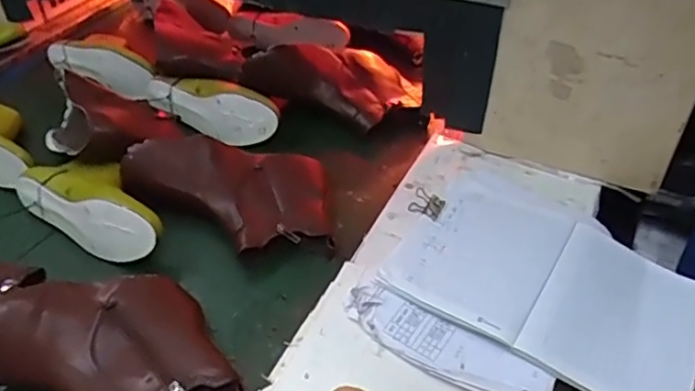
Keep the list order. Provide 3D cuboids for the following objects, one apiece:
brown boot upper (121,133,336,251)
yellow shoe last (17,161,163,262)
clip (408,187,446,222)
[{"bbox_3d":[-0.133,-0.016,0.763,0.275,0.078,0.170,17,45,21],"label":"brown boot upper"},{"bbox_3d":[-0.308,0.010,0.746,0.234,0.074,0.095,23,47,26],"label":"yellow shoe last"},{"bbox_3d":[0.094,0.011,0.717,0.039,0.010,0.037,21,47,23],"label":"clip"}]

